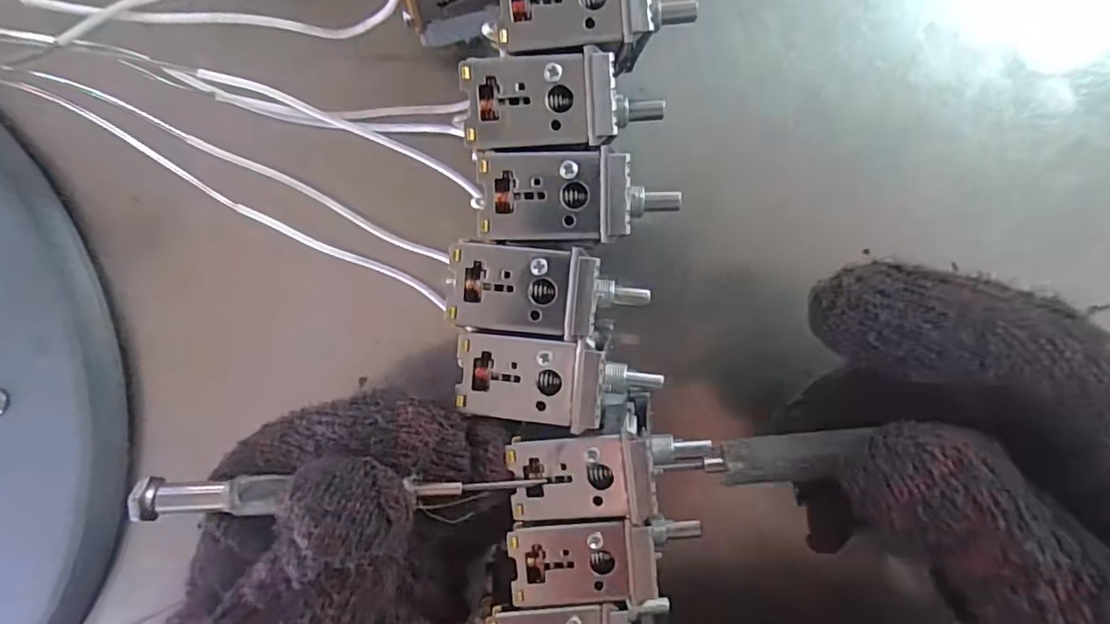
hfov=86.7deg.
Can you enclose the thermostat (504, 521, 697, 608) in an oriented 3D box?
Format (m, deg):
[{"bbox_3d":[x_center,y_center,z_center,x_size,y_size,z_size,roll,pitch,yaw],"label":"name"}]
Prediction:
[{"bbox_3d":[0.014,0.065,0.163,0.050,0.019,0.022,-4,96,5],"label":"thermostat"}]

